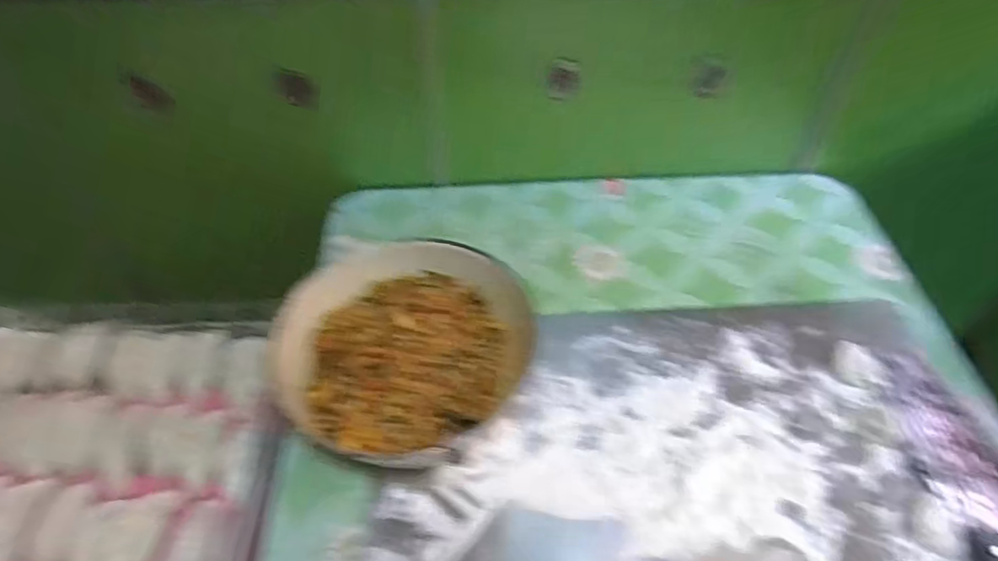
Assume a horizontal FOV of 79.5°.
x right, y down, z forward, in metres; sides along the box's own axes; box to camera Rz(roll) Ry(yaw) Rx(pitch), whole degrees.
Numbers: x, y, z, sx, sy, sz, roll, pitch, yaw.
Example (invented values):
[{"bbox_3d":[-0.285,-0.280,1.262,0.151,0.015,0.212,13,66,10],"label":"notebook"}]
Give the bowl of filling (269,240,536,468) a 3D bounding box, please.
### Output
[{"bbox_3d":[-0.075,0.056,0.506,0.170,0.090,0.203,29,55,22],"label":"bowl of filling"}]

